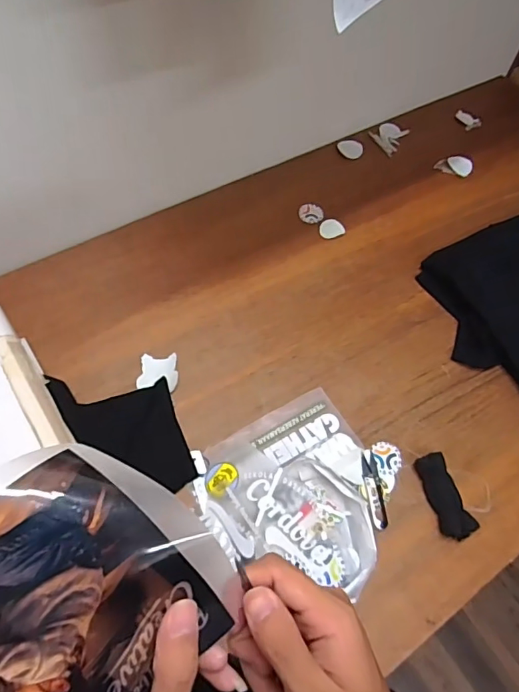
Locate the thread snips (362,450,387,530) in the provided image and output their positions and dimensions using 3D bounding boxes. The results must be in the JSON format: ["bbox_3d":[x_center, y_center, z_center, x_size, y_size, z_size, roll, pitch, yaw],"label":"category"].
[{"bbox_3d":[0.183,0.228,0.774,0.027,0.011,0.118,-3,60,-6],"label":"thread snips"}]

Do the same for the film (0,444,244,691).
[{"bbox_3d":[-0.083,0.112,0.225,0.112,0.026,0.129,-38,103,-23],"label":"film"}]

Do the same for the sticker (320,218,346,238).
[{"bbox_3d":[0.156,-0.257,1.054,0.053,0.005,0.053,-12,62,-11],"label":"sticker"}]

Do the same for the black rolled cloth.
[{"bbox_3d":[0.292,0.235,0.765,0.051,0.034,0.127,-17,63,-14],"label":"black rolled cloth"}]

